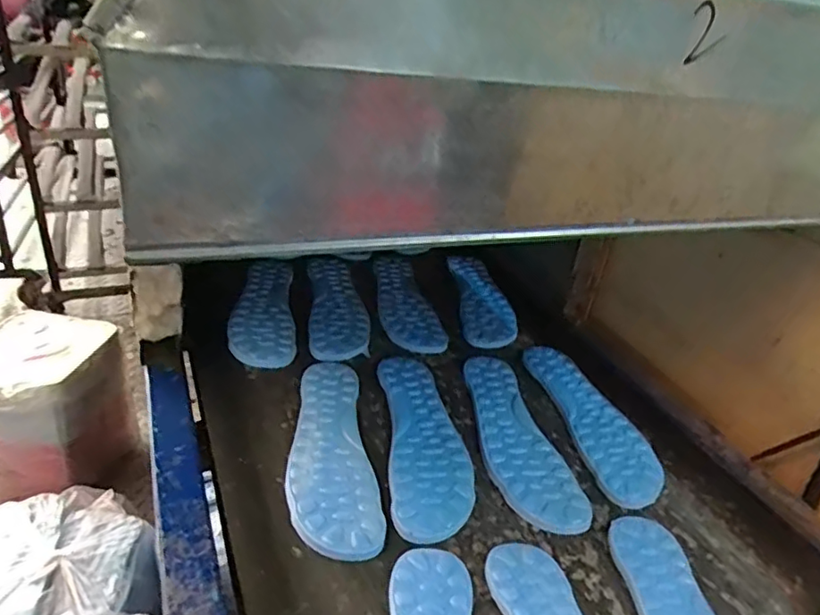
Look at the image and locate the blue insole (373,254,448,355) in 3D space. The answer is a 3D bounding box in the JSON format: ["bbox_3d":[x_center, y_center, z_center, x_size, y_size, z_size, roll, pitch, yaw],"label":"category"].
[{"bbox_3d":[-0.013,-0.018,0.862,0.081,0.007,0.263,-1,32,-15],"label":"blue insole"}]

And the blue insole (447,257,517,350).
[{"bbox_3d":[0.109,-0.013,0.885,0.080,0.016,0.244,4,31,-6],"label":"blue insole"}]

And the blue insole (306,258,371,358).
[{"bbox_3d":[-0.102,-0.006,0.819,0.079,0.009,0.255,2,31,-10],"label":"blue insole"}]

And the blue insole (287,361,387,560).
[{"bbox_3d":[-0.082,0.135,0.586,0.080,0.008,0.257,0,32,-13],"label":"blue insole"}]

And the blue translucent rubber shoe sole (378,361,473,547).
[{"bbox_3d":[0.014,0.132,0.610,0.080,0.009,0.253,3,31,-9],"label":"blue translucent rubber shoe sole"}]

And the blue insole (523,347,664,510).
[{"bbox_3d":[0.209,0.122,0.679,0.077,0.009,0.253,-1,32,-15],"label":"blue insole"}]

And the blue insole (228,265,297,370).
[{"bbox_3d":[-0.195,0.001,0.776,0.080,0.024,0.231,0,32,-13],"label":"blue insole"}]

